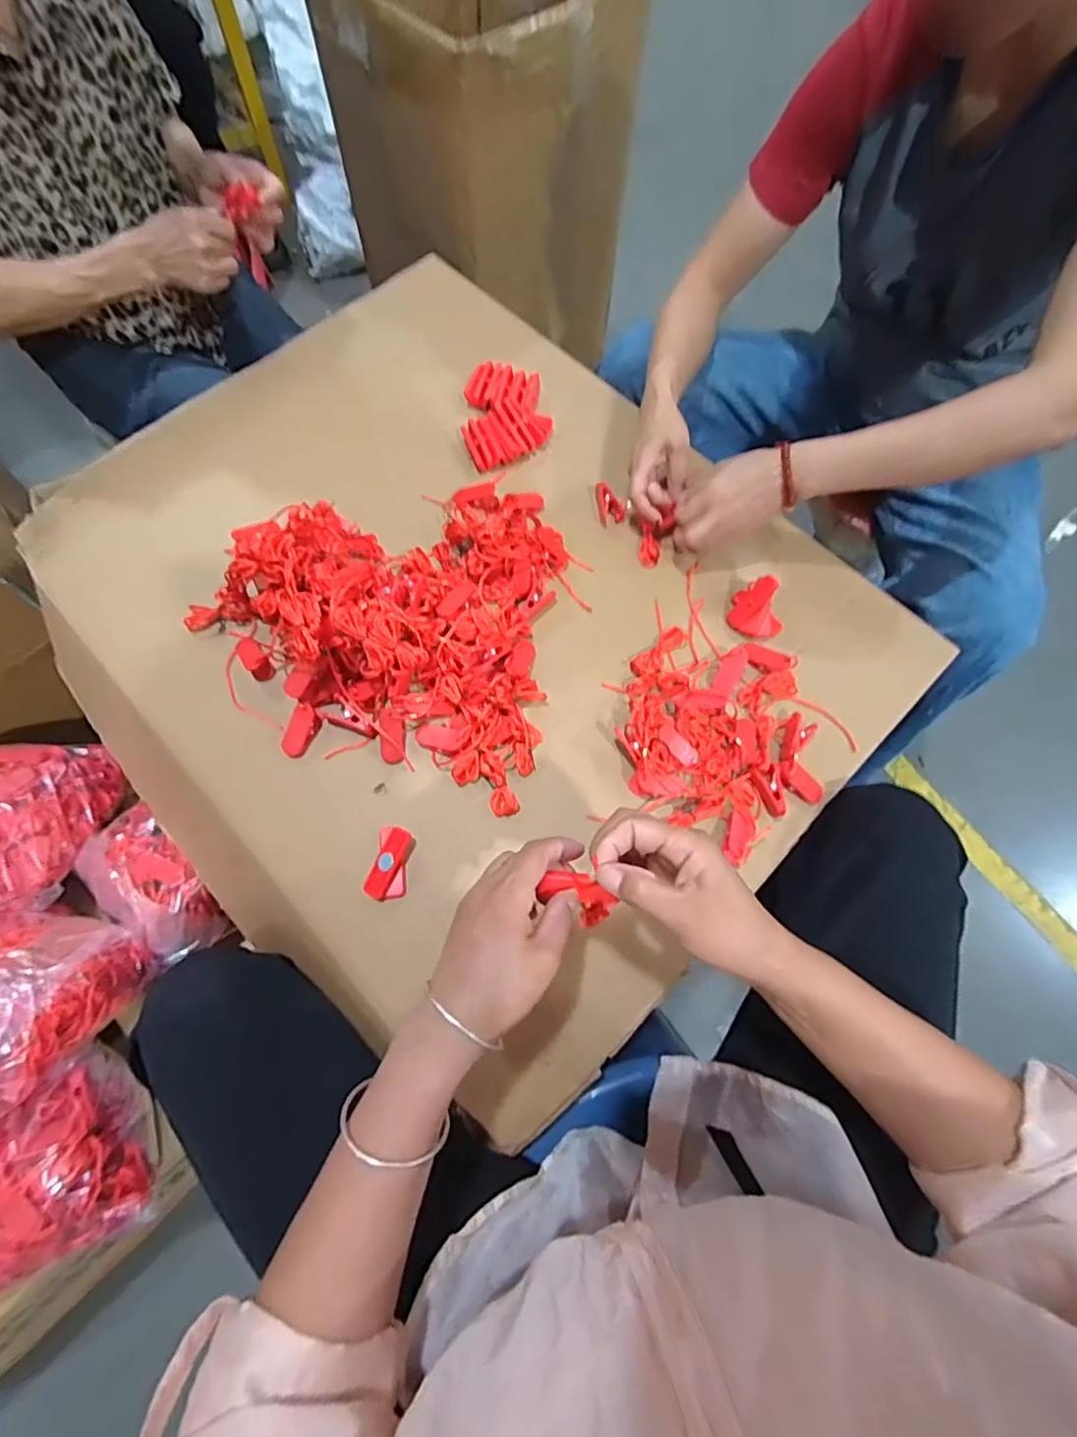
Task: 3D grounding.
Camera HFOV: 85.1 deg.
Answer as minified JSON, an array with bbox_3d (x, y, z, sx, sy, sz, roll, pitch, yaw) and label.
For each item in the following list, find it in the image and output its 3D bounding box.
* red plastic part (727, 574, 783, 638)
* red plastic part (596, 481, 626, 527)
[{"bbox_3d":[0.222,-0.110,0.586,0.058,0.040,0.050,34,72,9],"label":"red plastic part"},{"bbox_3d":[0.077,-0.236,0.641,0.027,0.020,0.043,-18,69,-9],"label":"red plastic part"}]

